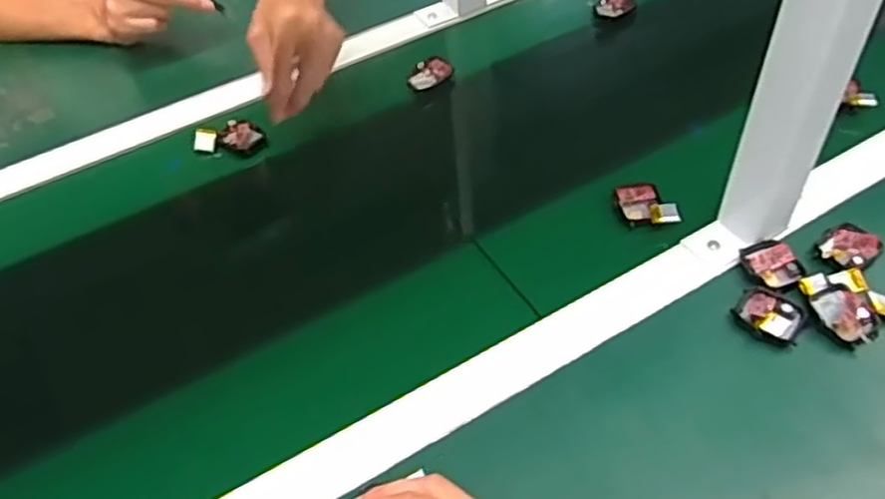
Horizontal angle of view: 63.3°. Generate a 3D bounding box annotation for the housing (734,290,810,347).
[{"bbox_3d":[0.237,0.047,0.520,0.046,0.014,0.036,28,57,27],"label":"housing"}]

